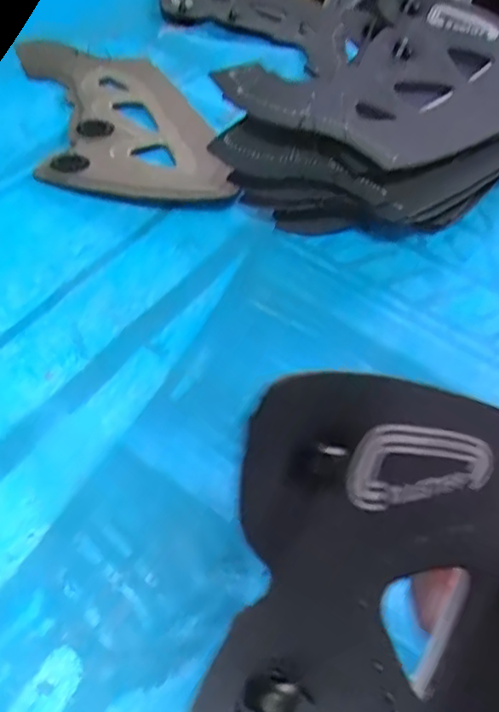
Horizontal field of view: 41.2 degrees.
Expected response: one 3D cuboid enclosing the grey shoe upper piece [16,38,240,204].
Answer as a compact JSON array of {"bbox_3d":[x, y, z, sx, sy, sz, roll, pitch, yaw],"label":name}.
[{"bbox_3d":[-0.084,-0.154,0.424,0.109,0.011,0.202,-9,51,-12],"label":"grey shoe upper piece"}]

